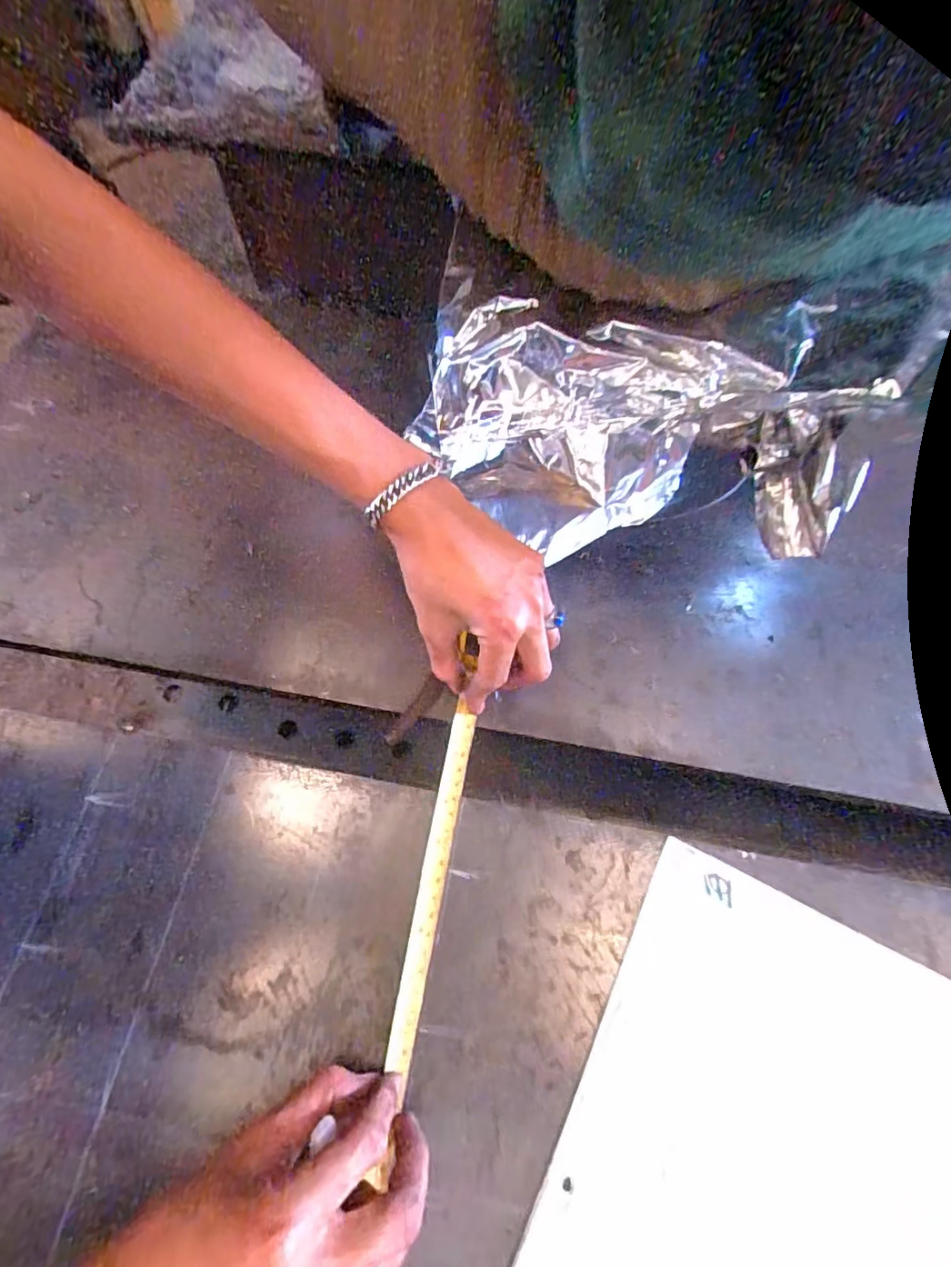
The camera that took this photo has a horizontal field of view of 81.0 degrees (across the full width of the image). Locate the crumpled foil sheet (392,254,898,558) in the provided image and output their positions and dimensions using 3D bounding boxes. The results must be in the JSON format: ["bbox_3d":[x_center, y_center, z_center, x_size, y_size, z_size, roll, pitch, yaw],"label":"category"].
[{"bbox_3d":[0.087,-0.122,0.359,0.279,0.134,0.096,16,67,6],"label":"crumpled foil sheet"}]

